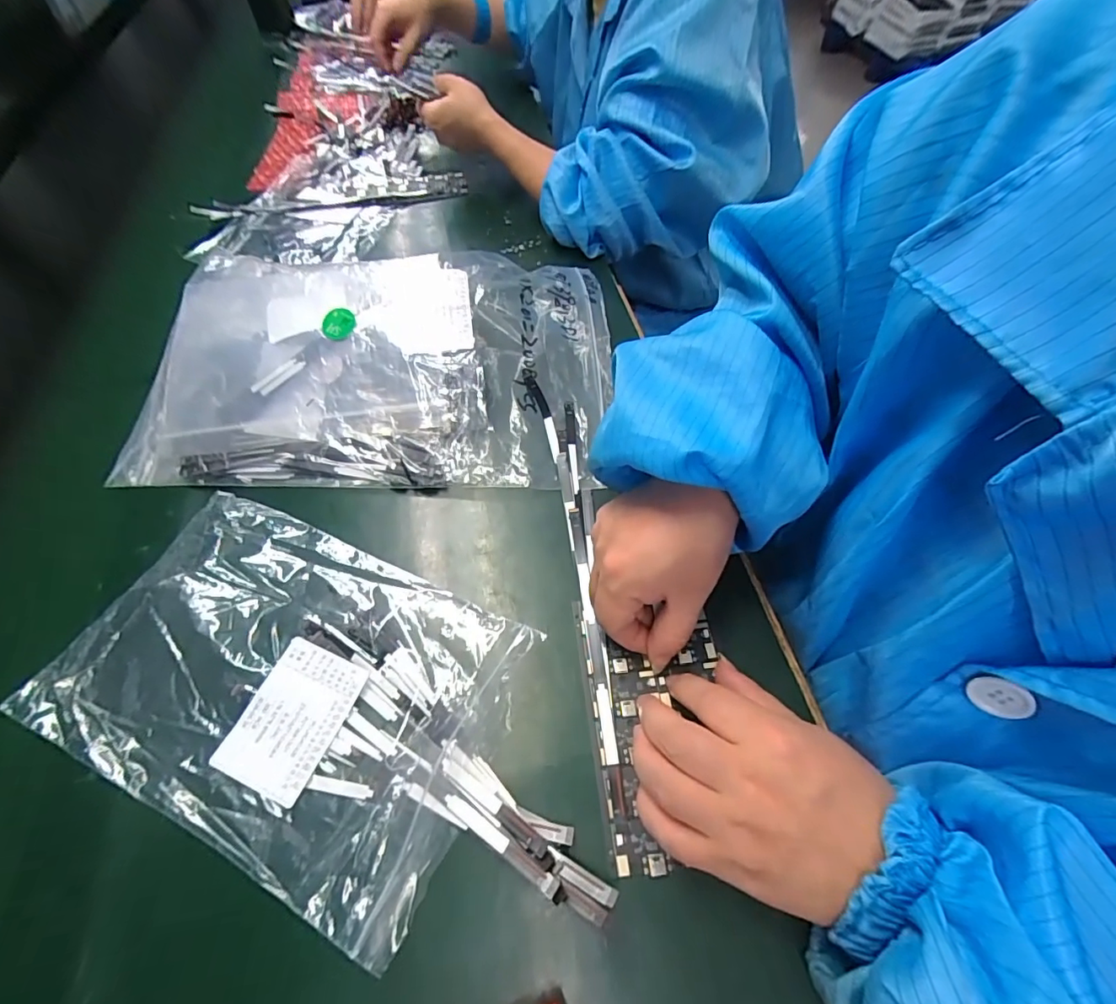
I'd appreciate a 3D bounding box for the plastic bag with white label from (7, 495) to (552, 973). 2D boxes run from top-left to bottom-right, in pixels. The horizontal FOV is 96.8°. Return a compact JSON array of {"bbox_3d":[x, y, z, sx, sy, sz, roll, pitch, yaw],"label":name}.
[{"bbox_3d":[-0.146,0.091,0.266,0.228,0.018,0.153,22,59,13],"label":"plastic bag with white label"}]

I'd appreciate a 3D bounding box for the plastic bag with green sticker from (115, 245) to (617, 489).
[{"bbox_3d":[-0.131,-0.120,0.373,0.340,0.060,0.222,2,57,0],"label":"plastic bag with green sticker"}]

